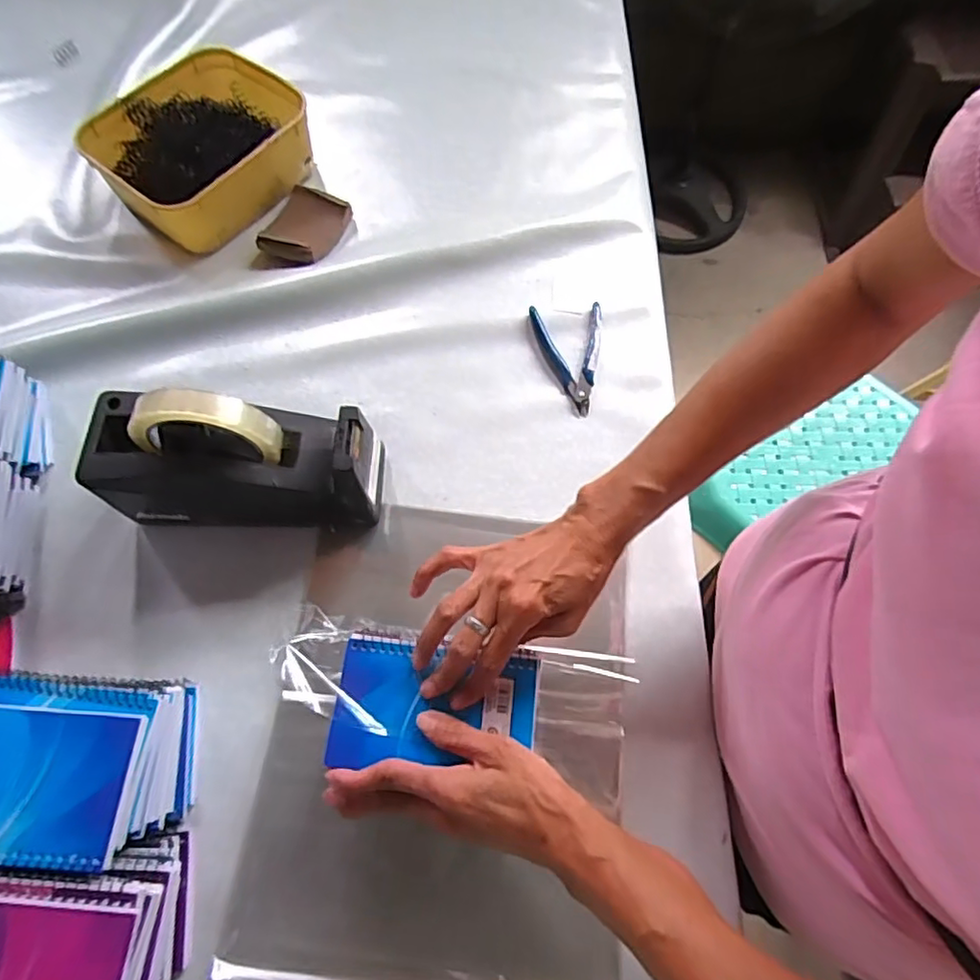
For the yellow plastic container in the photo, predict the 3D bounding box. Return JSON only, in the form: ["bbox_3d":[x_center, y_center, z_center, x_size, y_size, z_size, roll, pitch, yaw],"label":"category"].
[{"bbox_3d":[-0.295,-0.350,0.632,0.167,0.073,0.194,33,69,14],"label":"yellow plastic container"}]

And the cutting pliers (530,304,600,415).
[{"bbox_3d":[0.081,-0.129,0.574,0.067,0.015,0.116,-8,65,-4],"label":"cutting pliers"}]

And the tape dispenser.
[{"bbox_3d":[-0.190,-0.025,0.463,0.204,0.125,0.076,-1,65,-1],"label":"tape dispenser"}]

